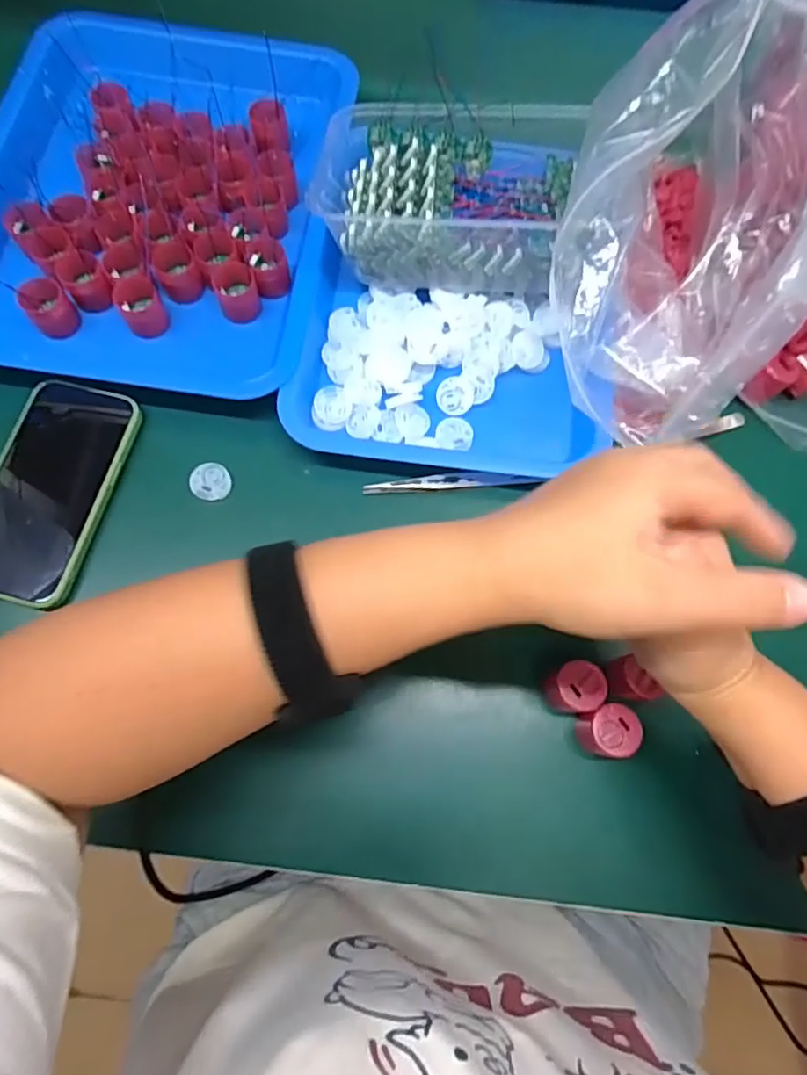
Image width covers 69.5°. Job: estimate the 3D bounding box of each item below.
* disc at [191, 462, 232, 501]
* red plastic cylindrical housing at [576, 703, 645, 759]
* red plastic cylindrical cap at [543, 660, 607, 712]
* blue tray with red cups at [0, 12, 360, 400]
[{"bbox_3d":[-0.129,-0.037,0.389,0.025,0.007,0.025,1,73,-2],"label":"disc"},{"bbox_3d":[0.120,0.114,0.346,0.029,0.035,0.028,1,73,-2],"label":"red plastic cylindrical housing"},{"bbox_3d":[0.102,0.091,0.351,0.029,0.037,0.028,1,73,-2],"label":"red plastic cylindrical cap"},{"bbox_3d":[-0.183,-0.256,0.427,0.263,0.038,0.309,9,73,0],"label":"blue tray with red cups"}]

